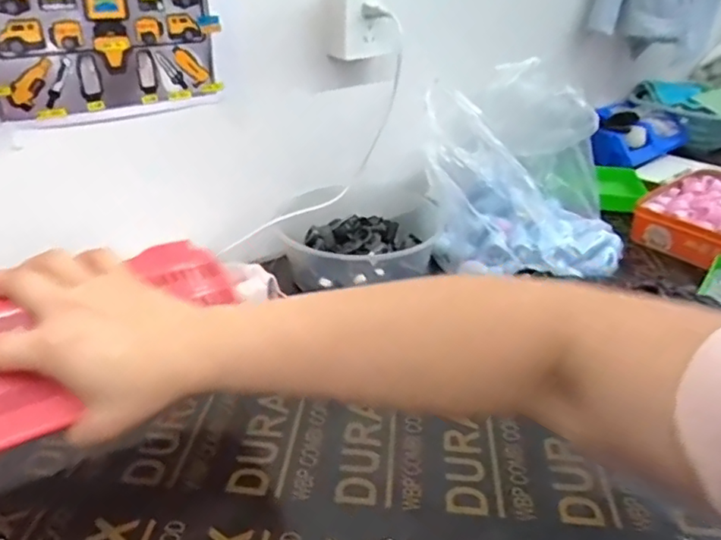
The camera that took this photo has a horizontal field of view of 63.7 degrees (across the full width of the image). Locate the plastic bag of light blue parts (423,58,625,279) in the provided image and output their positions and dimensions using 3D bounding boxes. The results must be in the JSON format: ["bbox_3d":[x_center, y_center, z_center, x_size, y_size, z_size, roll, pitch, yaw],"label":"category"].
[{"bbox_3d":[0.248,-0.140,0.834,0.277,0.229,0.253,15,34,20],"label":"plastic bag of light blue parts"}]

